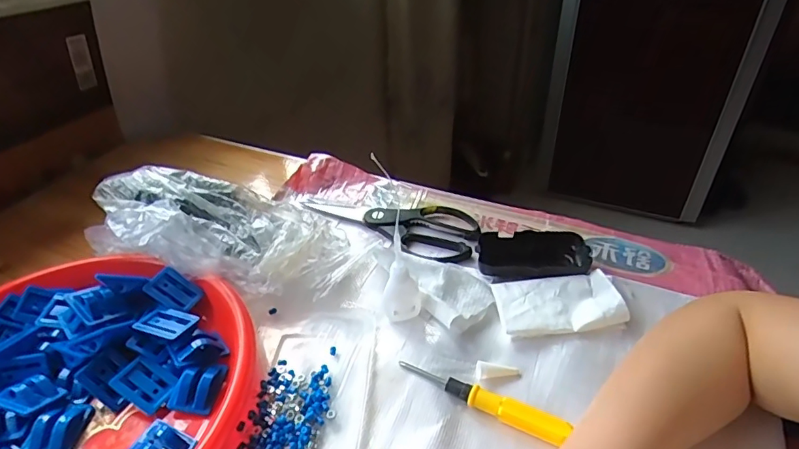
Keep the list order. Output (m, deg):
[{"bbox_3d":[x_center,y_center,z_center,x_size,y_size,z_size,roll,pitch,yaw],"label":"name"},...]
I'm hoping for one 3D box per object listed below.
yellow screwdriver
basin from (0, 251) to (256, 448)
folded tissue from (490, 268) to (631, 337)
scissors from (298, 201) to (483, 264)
[{"bbox_3d":[0.061,0.137,0.391,0.132,0.016,0.015,17,42,23],"label":"yellow screwdriver"},{"bbox_3d":[-0.272,0.133,0.386,0.266,0.050,0.280,14,41,20],"label":"basin"},{"bbox_3d":[0.150,0.075,0.464,0.114,0.017,0.057,-5,38,-3],"label":"folded tissue"},{"bbox_3d":[-0.004,-0.011,0.582,0.209,0.011,0.090,21,44,27],"label":"scissors"}]

